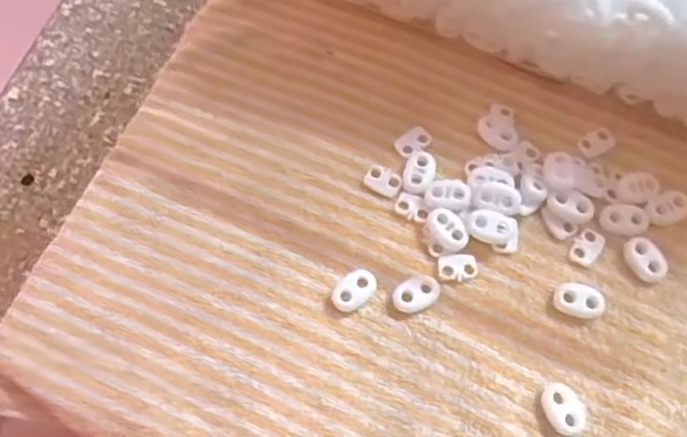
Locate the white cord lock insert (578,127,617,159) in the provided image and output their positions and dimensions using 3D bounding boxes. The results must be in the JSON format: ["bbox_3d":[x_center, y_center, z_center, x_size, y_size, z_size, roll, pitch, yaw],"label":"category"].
[{"bbox_3d":[0.129,-0.038,0.322,0.016,0.004,0.012,-30,73,-10],"label":"white cord lock insert"}]

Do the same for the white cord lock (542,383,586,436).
[{"bbox_3d":[0.096,0.083,0.278,0.016,0.006,0.022,-18,71,-6],"label":"white cord lock"}]

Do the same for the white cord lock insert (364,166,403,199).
[{"bbox_3d":[0.020,-0.019,0.316,0.018,0.004,0.013,25,72,9],"label":"white cord lock insert"}]

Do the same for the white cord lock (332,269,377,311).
[{"bbox_3d":[0.005,0.034,0.298,0.023,0.005,0.014,-39,74,-12],"label":"white cord lock"}]

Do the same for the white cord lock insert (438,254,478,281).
[{"bbox_3d":[0.055,0.023,0.300,0.019,0.004,0.012,-6,70,-2],"label":"white cord lock insert"}]

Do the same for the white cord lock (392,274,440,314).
[{"bbox_3d":[0.034,0.035,0.296,0.022,0.006,0.016,-30,73,-10],"label":"white cord lock"}]

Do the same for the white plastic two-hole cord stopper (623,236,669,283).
[{"bbox_3d":[0.143,0.019,0.300,0.016,0.006,0.022,-30,73,-10],"label":"white plastic two-hole cord stopper"}]

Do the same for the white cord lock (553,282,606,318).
[{"bbox_3d":[0.109,0.038,0.294,0.022,0.008,0.016,8,70,4],"label":"white cord lock"}]

